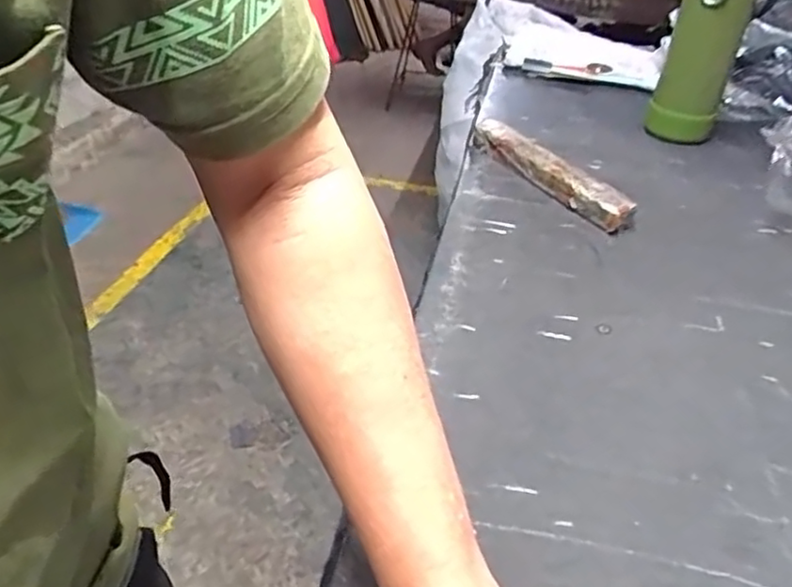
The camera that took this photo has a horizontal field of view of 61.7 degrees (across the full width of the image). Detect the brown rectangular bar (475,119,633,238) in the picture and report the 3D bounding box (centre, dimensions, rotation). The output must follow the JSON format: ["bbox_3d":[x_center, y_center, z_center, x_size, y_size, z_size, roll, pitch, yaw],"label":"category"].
[{"bbox_3d":[0.181,-0.150,0.809,0.050,0.032,0.274,-10,36,-21],"label":"brown rectangular bar"}]

